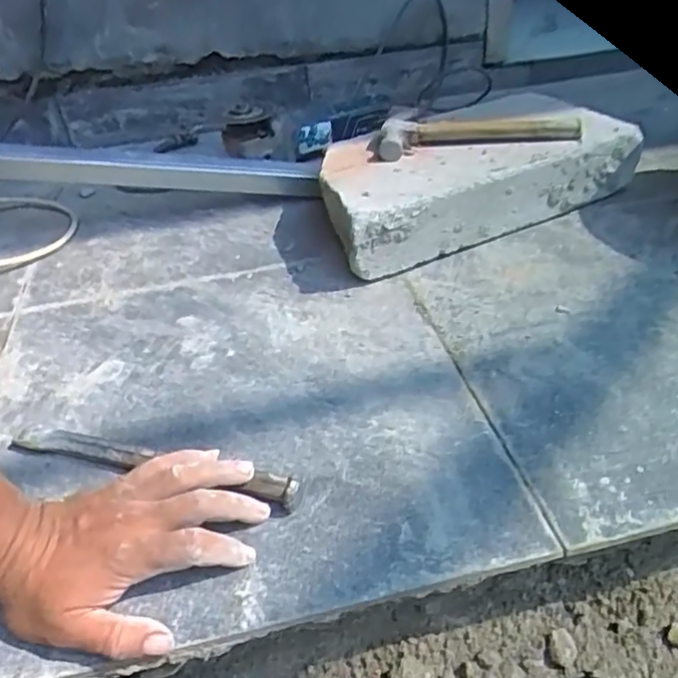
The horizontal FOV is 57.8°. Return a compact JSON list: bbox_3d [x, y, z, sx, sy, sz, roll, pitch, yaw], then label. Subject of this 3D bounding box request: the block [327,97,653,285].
[{"bbox_3d":[0.148,-0.187,0.715,0.372,0.093,0.171,-20,39,-18],"label":"block"}]

